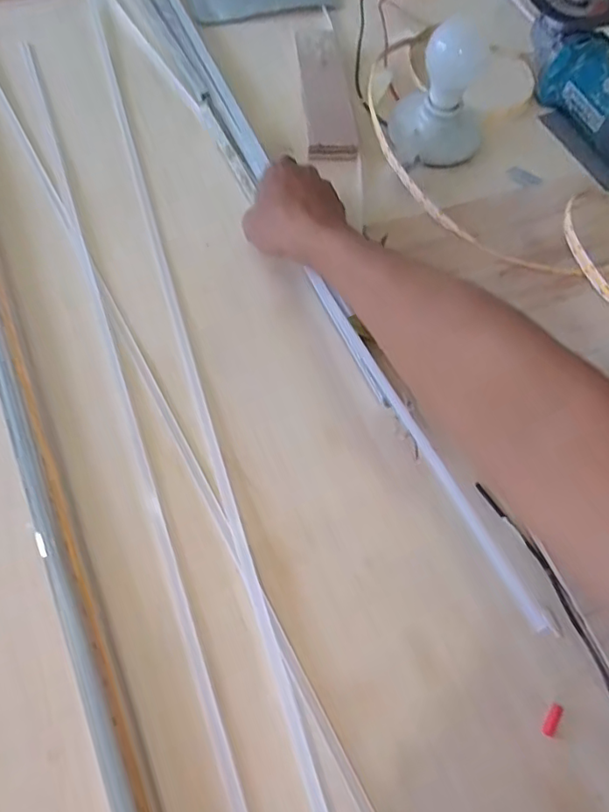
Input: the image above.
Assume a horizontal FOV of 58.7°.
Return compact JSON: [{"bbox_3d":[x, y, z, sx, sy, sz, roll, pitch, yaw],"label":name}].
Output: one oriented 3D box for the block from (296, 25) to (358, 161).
[{"bbox_3d":[0.022,-0.350,0.592,0.050,0.010,0.209,-4,65,-4],"label":"block"}]

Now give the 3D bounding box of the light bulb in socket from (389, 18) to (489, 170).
[{"bbox_3d":[0.138,-0.306,0.528,0.097,0.094,0.096,15,65,5],"label":"light bulb in socket"}]

